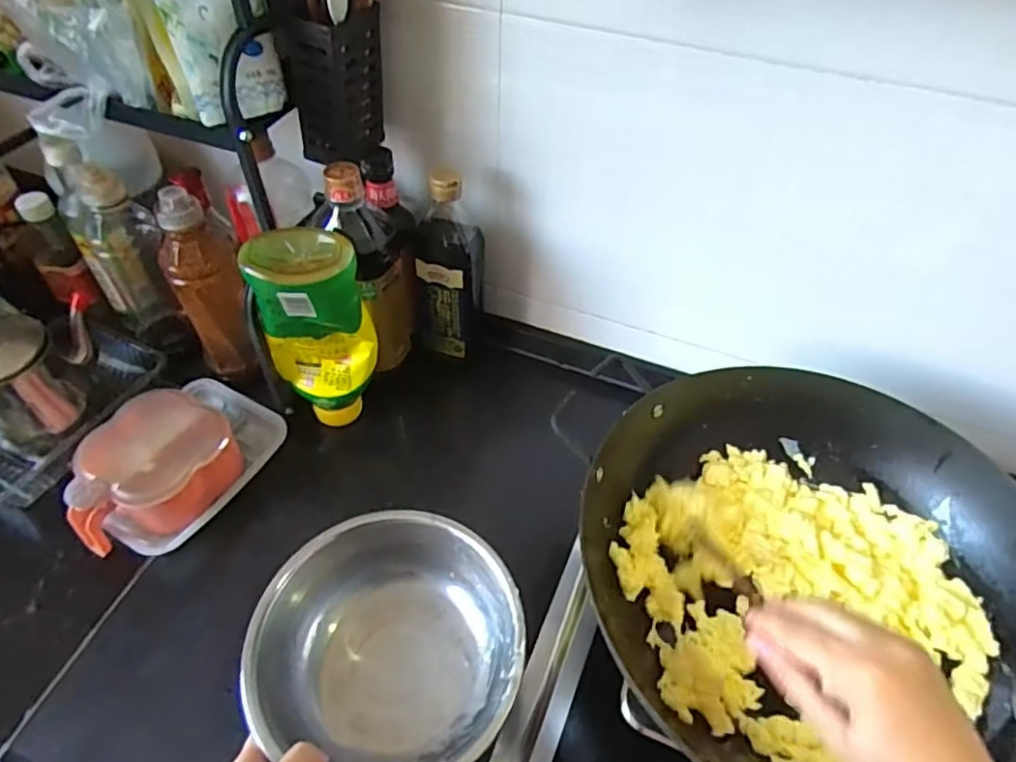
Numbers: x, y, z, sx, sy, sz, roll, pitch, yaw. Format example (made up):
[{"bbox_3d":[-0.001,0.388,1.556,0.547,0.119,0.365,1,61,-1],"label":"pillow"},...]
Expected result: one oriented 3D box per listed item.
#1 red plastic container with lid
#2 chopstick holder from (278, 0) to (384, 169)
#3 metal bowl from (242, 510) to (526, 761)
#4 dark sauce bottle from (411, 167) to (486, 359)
[{"bbox_3d":[-0.353,0.088,0.616,0.154,0.067,0.136,-35,59,-28],"label":"red plastic container with lid"},{"bbox_3d":[-0.154,-0.269,0.568,0.052,0.135,0.091,24,51,13],"label":"chopstick holder"},{"bbox_3d":[-0.093,0.217,0.490,0.197,0.091,0.190,1,49,-1],"label":"metal bowl"},{"bbox_3d":[-0.064,-0.122,0.670,0.077,0.215,0.068,-2,49,-4],"label":"dark sauce bottle"}]

